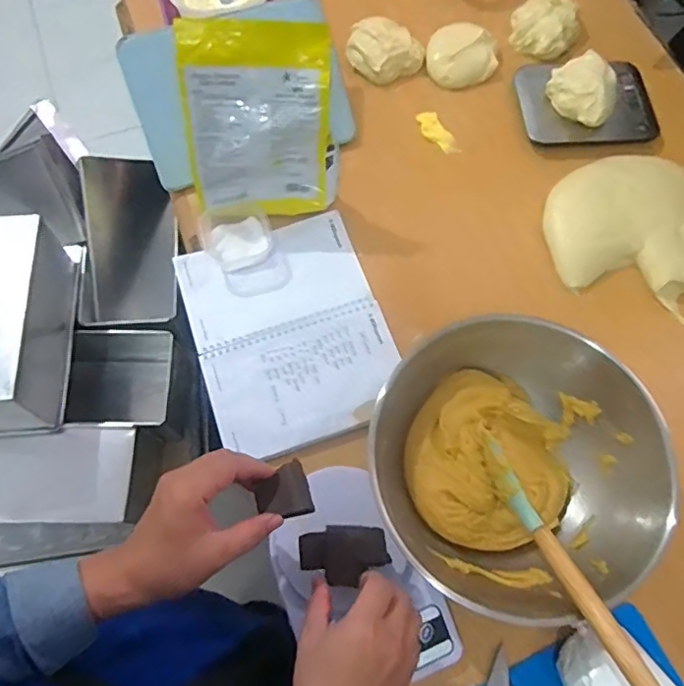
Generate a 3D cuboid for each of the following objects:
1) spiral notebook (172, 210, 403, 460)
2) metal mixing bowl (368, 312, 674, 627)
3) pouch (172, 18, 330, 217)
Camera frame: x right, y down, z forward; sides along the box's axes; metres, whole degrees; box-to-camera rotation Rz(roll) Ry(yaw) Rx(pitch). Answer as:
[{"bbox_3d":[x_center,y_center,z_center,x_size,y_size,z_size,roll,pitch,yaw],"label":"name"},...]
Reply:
[{"bbox_3d":[-0.059,-0.015,0.642,0.207,0.017,0.259,-19,69,-8],"label":"spiral notebook"},{"bbox_3d":[0.161,0.111,0.539,0.254,0.090,0.263,0,68,-1],"label":"metal mixing bowl"},{"bbox_3d":[-0.092,-0.235,0.622,0.153,0.204,0.031,-1,44,-3],"label":"pouch"}]

